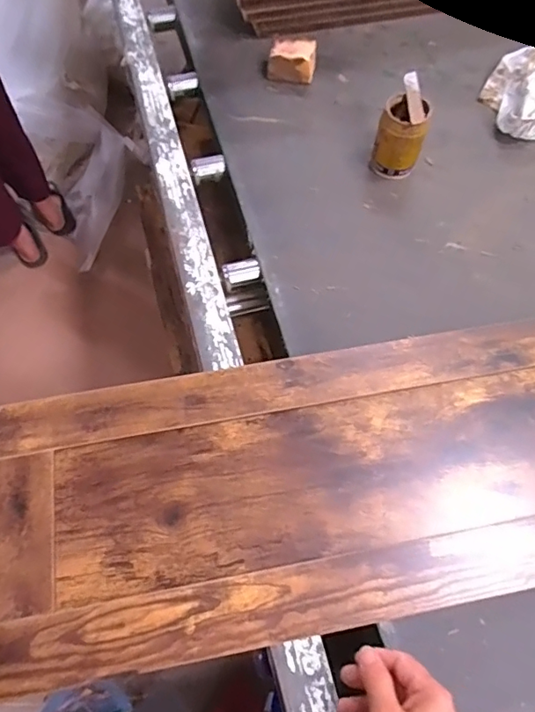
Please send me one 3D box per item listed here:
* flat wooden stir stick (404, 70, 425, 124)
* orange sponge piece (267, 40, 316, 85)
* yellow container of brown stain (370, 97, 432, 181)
[{"bbox_3d":[0.190,-0.338,0.653,0.020,0.007,0.097,0,63,1],"label":"flat wooden stir stick"},{"bbox_3d":[0.038,-0.467,0.793,0.079,0.040,0.057,3,63,2],"label":"orange sponge piece"},{"bbox_3d":[0.179,-0.296,0.679,0.066,0.086,0.058,19,64,9],"label":"yellow container of brown stain"}]

